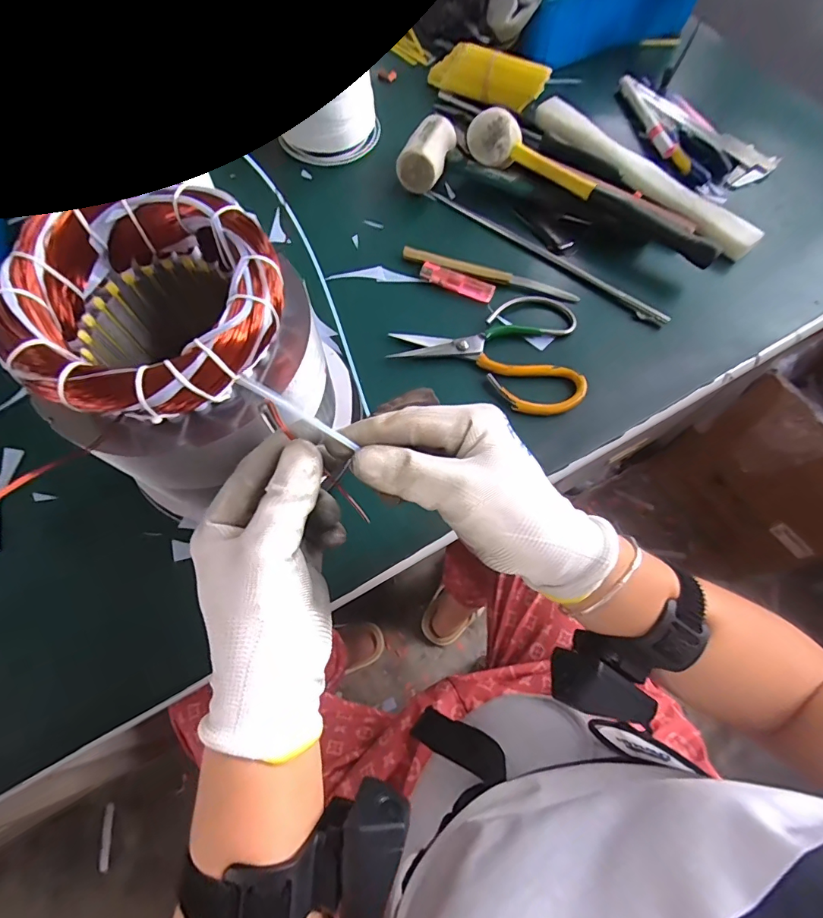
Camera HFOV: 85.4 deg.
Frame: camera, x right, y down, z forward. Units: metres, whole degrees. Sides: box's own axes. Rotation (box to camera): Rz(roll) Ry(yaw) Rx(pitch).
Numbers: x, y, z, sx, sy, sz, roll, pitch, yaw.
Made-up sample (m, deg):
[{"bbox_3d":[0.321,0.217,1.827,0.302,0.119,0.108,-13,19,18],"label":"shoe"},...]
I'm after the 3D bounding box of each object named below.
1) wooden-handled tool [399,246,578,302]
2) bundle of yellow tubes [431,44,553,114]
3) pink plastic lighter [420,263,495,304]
[{"bbox_3d":[0.080,-0.193,0.461,0.184,0.010,0.016,17,68,6],"label":"wooden-handled tool"},{"bbox_3d":[0.090,-0.477,0.552,0.157,0.048,0.048,36,71,13],"label":"bundle of yellow tubes"},{"bbox_3d":[0.047,-0.182,0.455,0.077,0.008,0.021,22,68,8],"label":"pink plastic lighter"}]

